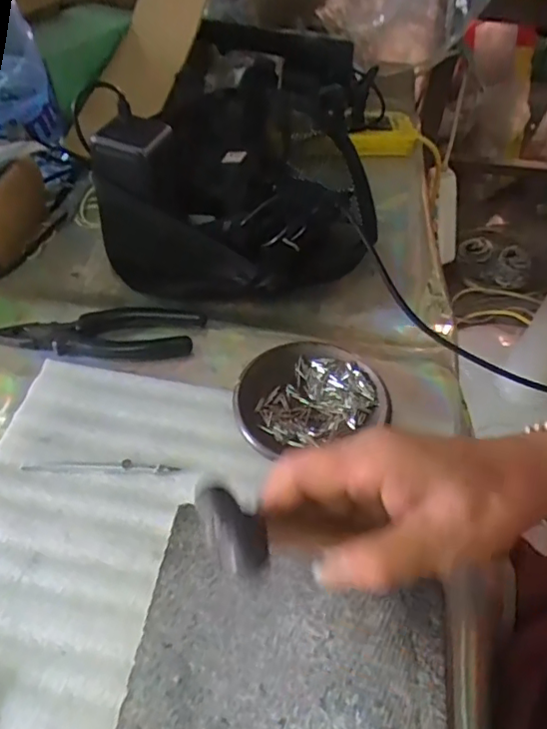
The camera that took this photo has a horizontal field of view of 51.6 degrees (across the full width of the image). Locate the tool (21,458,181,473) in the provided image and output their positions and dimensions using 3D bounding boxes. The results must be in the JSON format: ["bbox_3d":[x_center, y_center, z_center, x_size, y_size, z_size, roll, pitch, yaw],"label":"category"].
[{"bbox_3d":[-0.121,0.071,0.396,0.107,0.005,0.007,1,50,1],"label":"tool"}]

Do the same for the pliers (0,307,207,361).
[{"bbox_3d":[-0.142,-0.025,0.466,0.161,0.017,0.049,-2,50,-1],"label":"pliers"}]

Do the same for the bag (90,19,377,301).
[{"bbox_3d":[-0.015,-0.265,0.602,0.220,0.116,0.433,6,50,5],"label":"bag"}]

